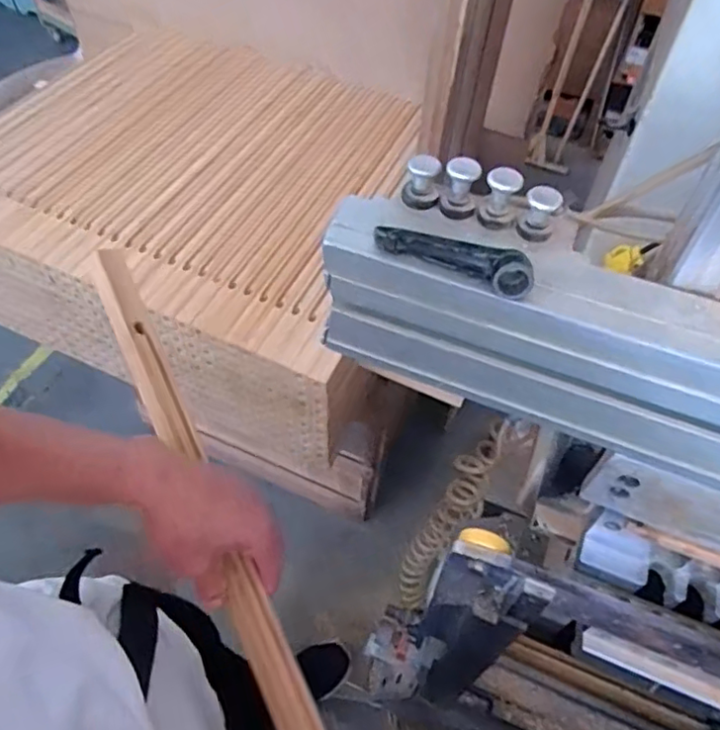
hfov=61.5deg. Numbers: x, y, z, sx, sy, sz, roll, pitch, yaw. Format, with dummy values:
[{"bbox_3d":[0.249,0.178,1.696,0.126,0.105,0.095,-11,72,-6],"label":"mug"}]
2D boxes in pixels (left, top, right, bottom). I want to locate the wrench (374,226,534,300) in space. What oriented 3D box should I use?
[{"bbox_3d":[0.053,-0.062,0.340,0.092,0.020,0.017,26,56,16],"label":"wrench"}]

